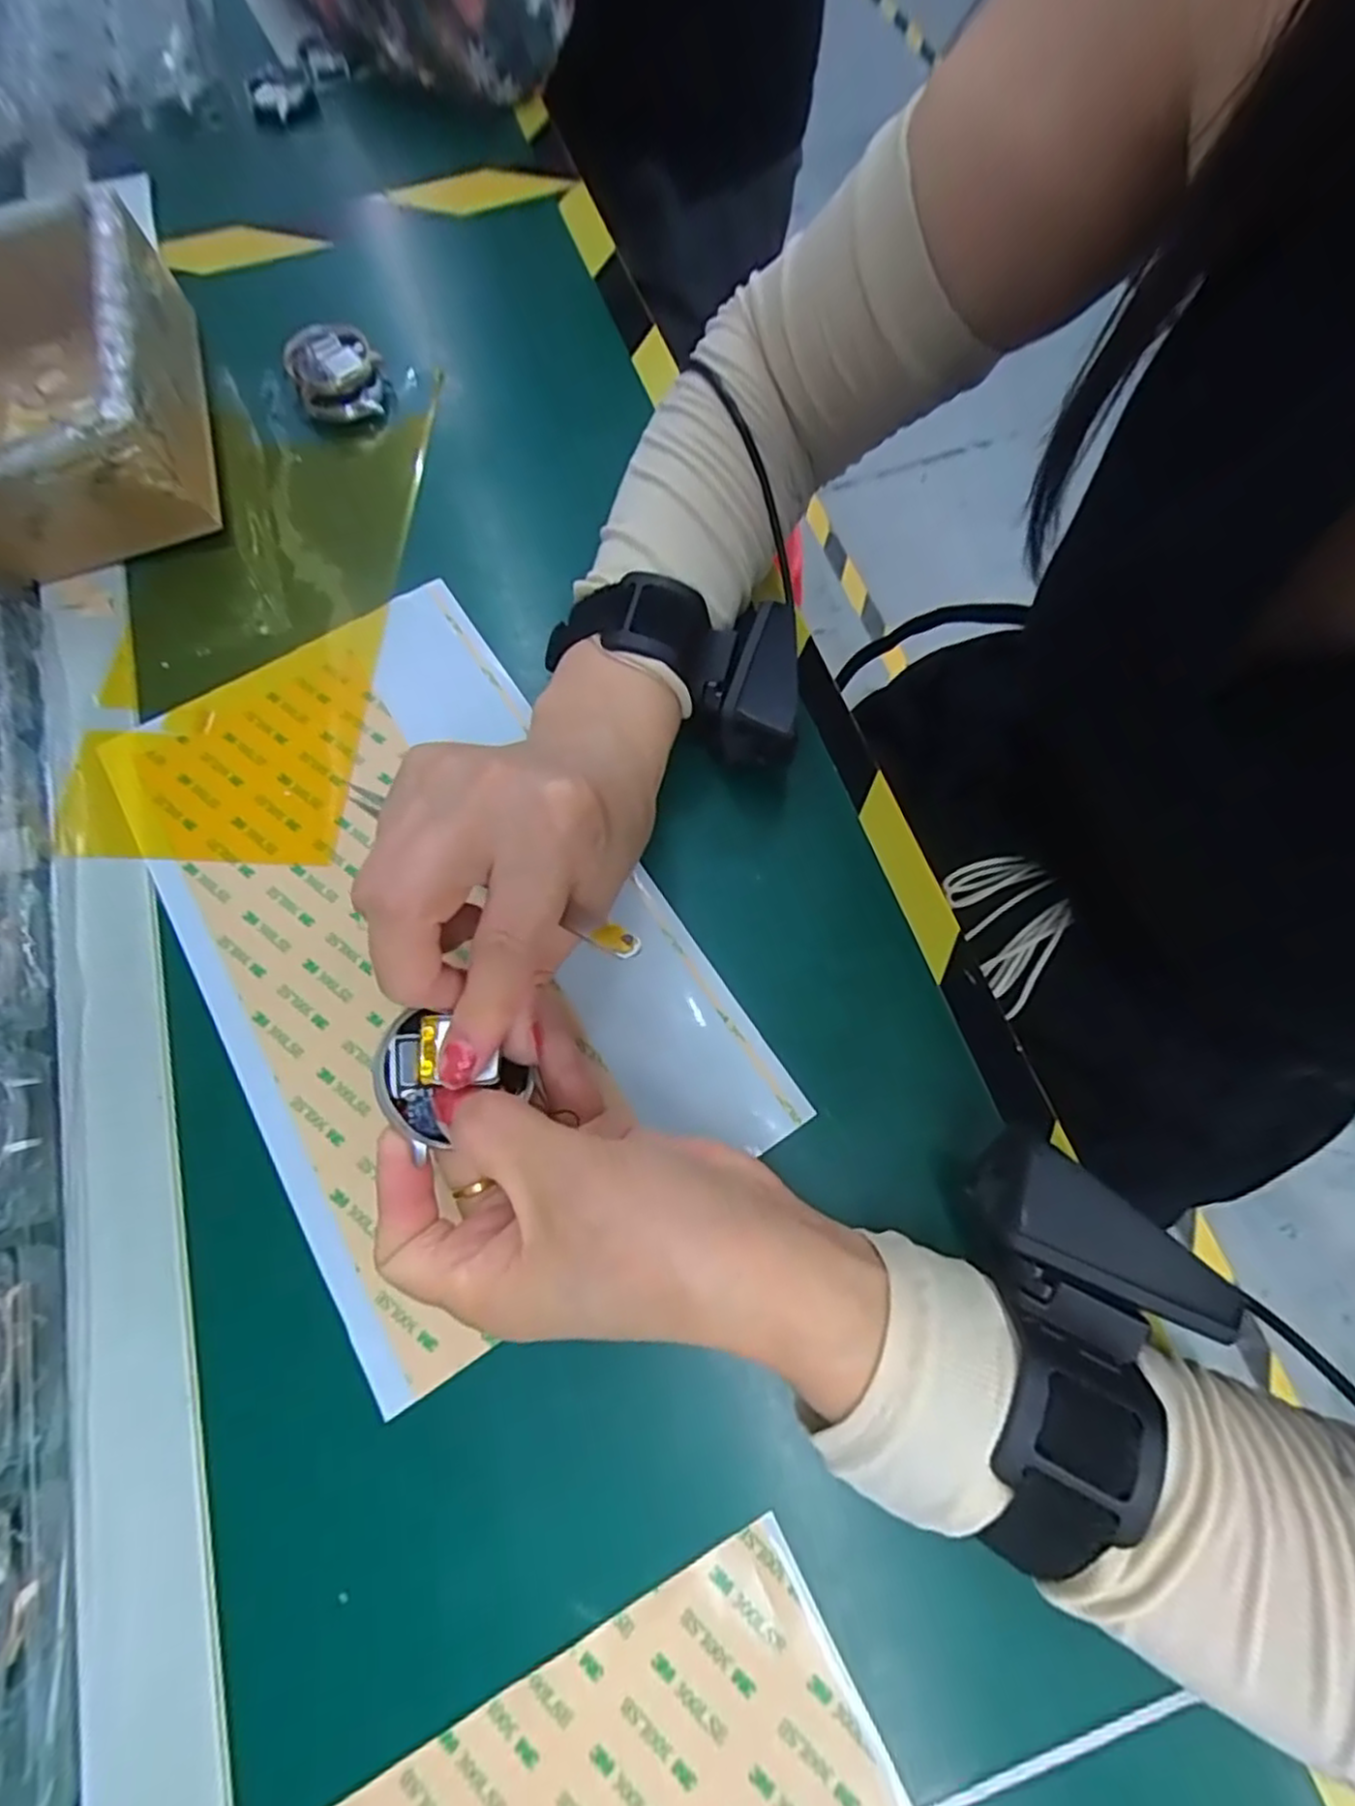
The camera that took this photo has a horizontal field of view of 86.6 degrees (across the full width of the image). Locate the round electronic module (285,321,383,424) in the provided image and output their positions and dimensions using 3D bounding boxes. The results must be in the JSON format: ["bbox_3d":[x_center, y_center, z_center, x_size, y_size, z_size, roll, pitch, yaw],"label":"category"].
[{"bbox_3d":[-0.182,-0.281,0.386,0.044,0.028,0.046,-1,70,2],"label":"round electronic module"}]

